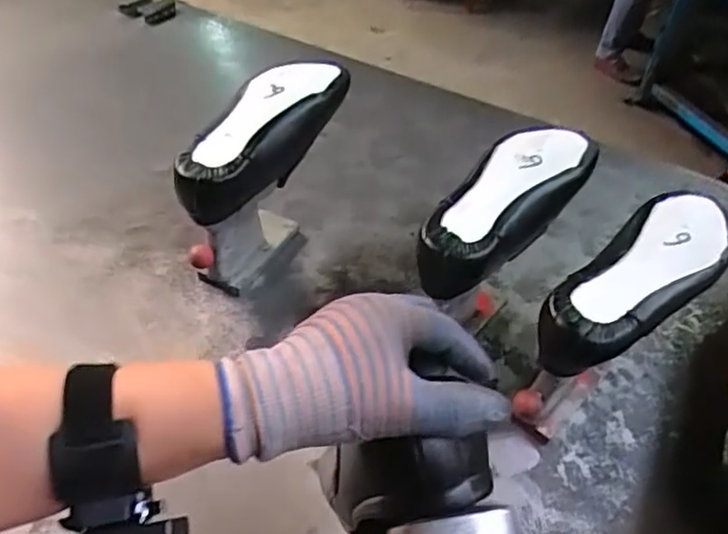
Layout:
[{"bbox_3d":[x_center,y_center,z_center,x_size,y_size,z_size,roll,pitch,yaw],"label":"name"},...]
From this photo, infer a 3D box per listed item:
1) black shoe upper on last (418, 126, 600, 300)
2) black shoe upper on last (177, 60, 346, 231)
[{"bbox_3d":[0.155,-0.069,0.679,0.097,0.070,0.281,31,49,23],"label":"black shoe upper on last"},{"bbox_3d":[-0.115,-0.157,0.736,0.095,0.076,0.284,23,47,16],"label":"black shoe upper on last"}]

